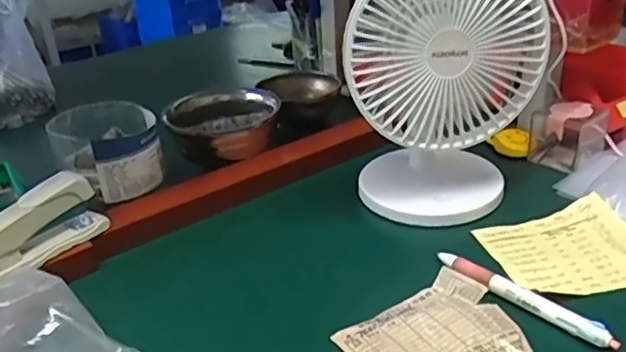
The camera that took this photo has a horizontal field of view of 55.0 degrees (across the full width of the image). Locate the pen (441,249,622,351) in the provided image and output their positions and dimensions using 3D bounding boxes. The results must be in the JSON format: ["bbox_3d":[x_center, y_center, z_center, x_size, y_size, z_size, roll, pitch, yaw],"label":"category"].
[{"bbox_3d":[0.146,0.082,0.428,0.014,0.008,0.140,-22,33,-32],"label":"pen"}]

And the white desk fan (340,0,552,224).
[{"bbox_3d":[0.117,-0.080,0.527,0.157,0.214,0.106,4,28,14],"label":"white desk fan"}]

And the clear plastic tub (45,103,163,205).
[{"bbox_3d":[-0.198,-0.024,0.585,0.098,0.065,0.102,-10,28,-12],"label":"clear plastic tub"}]

